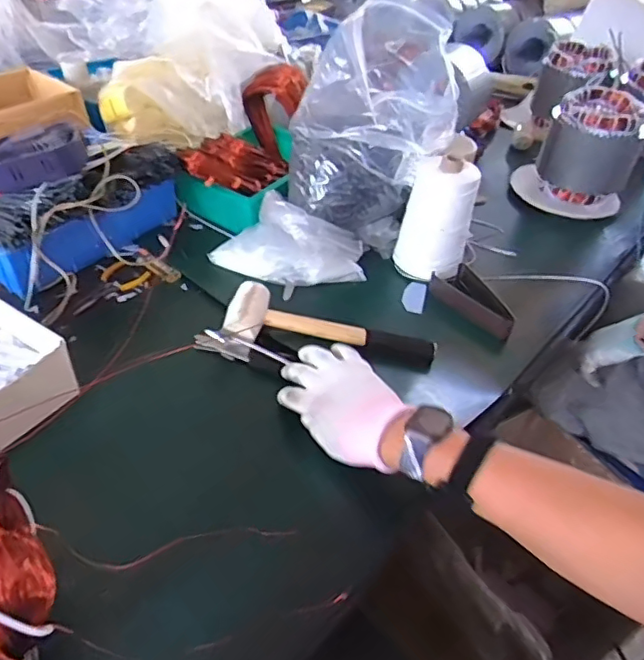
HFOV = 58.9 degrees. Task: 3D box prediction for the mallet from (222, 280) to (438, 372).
[{"bbox_3d":[0.013,-0.005,0.708,0.263,0.041,0.087,7,42,0],"label":"mallet"}]

